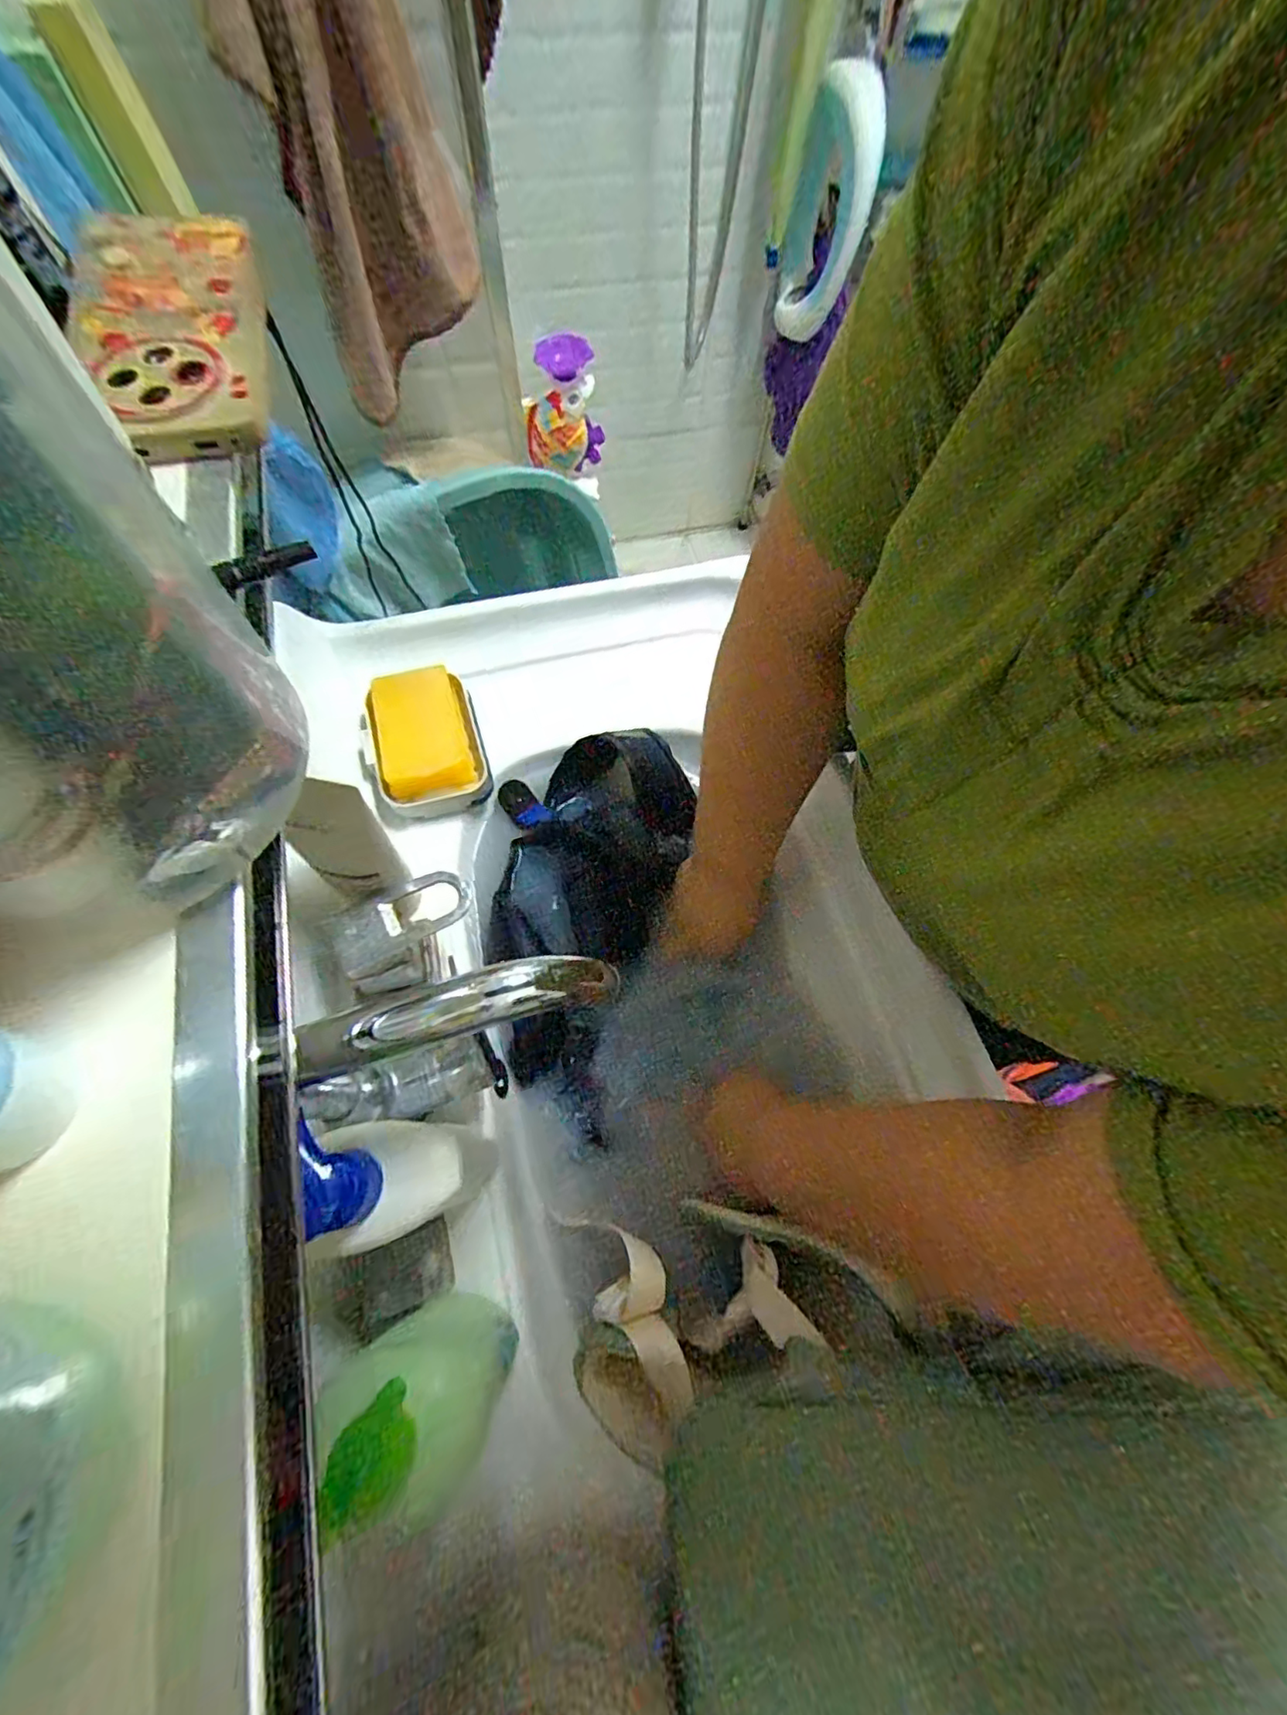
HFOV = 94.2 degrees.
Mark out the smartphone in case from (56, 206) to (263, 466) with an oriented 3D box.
[{"bbox_3d":[-0.214,-0.238,0.268,0.077,0.012,0.156,-13,72,-10],"label":"smartphone in case"}]

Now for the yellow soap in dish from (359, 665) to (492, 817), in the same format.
[{"bbox_3d":[-0.187,-0.100,0.508,0.092,0.040,0.124,-17,68,-9],"label":"yellow soap in dish"}]

